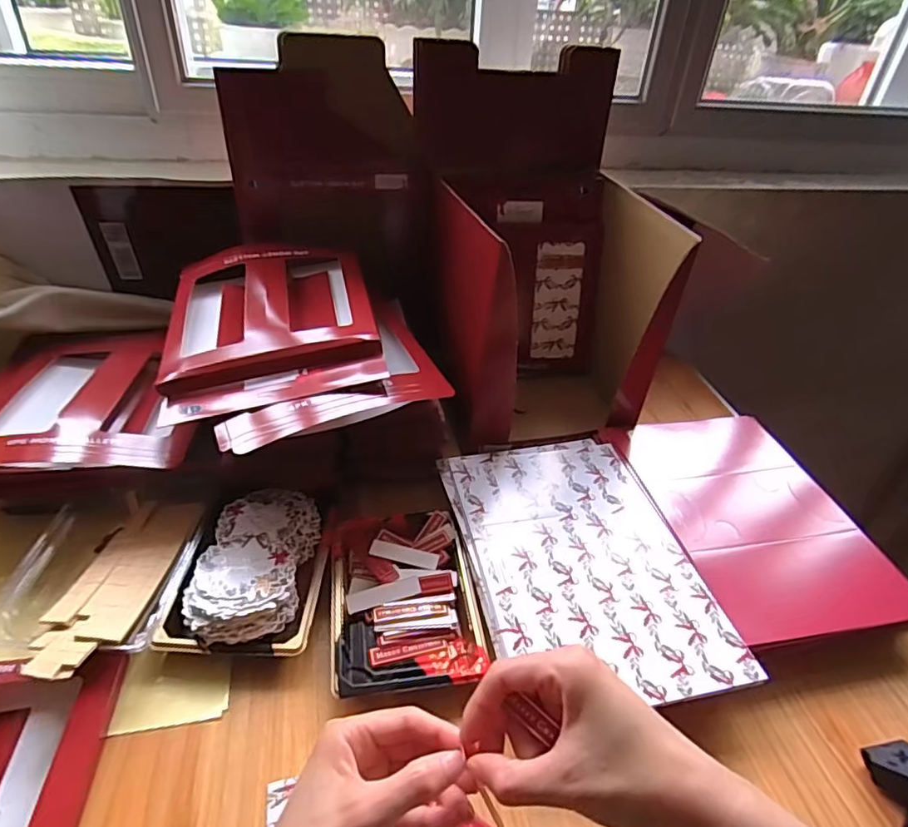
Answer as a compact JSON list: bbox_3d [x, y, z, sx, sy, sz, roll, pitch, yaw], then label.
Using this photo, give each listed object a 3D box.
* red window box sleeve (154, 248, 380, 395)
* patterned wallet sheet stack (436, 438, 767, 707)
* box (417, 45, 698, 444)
[{"bbox_3d":[-0.188,-0.119,0.584,0.189,0.046,0.249,-5,38,-13],"label":"red window box sleeve"},{"bbox_3d":[0.106,0.116,0.488,0.184,0.008,0.269,-6,38,-12],"label":"patterned wallet sheet stack"},{"bbox_3d":[0.091,-0.153,0.635,0.215,0.395,0.259,-6,38,-13],"label":"box"}]

